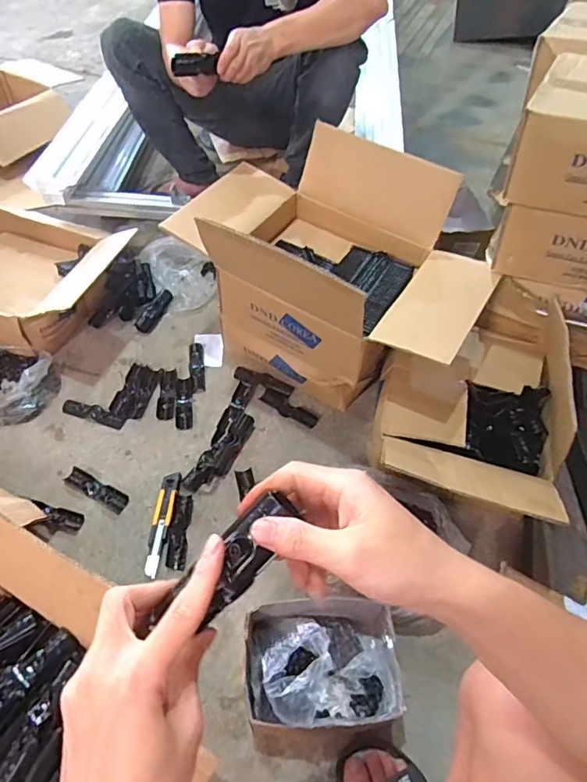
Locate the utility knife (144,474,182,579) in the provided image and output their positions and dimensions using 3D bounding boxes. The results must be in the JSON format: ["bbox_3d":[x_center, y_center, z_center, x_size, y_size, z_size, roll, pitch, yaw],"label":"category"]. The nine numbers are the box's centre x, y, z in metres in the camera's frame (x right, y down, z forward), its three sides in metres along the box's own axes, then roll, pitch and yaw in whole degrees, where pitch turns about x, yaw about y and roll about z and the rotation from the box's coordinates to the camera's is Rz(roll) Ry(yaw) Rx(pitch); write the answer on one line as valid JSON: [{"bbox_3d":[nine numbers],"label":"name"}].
[{"bbox_3d":[-0.228,0.226,0.909,0.036,0.011,0.187,3,52,2],"label":"utility knife"}]

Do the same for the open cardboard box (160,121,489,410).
[{"bbox_3d":[0.066,-0.210,1.009,0.551,0.357,0.352,24,54,16],"label":"open cardboard box"}]

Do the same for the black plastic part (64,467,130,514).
[{"bbox_3d":[-0.353,0.178,0.945,0.122,0.019,0.037,23,56,16],"label":"black plastic part"}]

